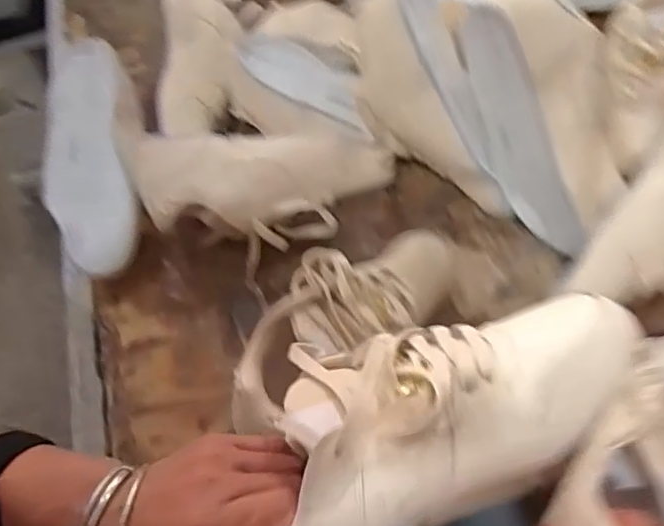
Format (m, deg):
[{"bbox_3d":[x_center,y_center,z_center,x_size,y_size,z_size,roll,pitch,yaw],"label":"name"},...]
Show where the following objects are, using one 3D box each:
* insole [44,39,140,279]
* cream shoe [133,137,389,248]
[{"bbox_3d":[-0.251,-0.102,0.597,0.082,0.013,0.228,-7,101,-14],"label":"insole"},{"bbox_3d":[-0.055,-0.065,0.545,0.237,0.100,0.090,-10,59,-3],"label":"cream shoe"}]

